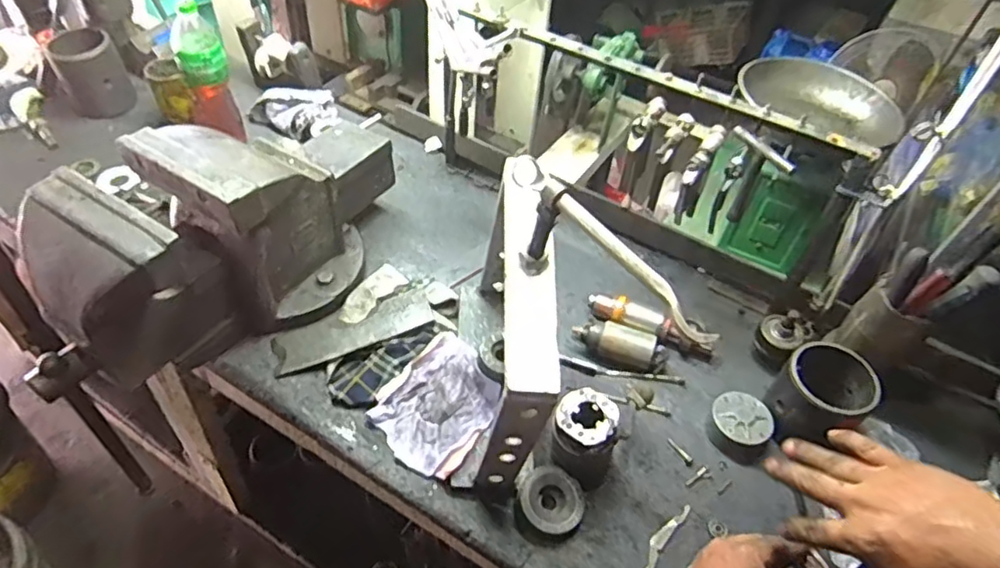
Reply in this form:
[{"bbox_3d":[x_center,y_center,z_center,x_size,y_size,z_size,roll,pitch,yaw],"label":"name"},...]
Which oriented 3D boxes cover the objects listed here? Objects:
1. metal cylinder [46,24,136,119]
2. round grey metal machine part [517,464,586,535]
[{"bbox_3d":[-0.787,-0.405,1.199,0.116,0.134,0.090,-25,55,-25],"label":"metal cylinder"},{"bbox_3d":[0.063,0.267,0.765,0.079,0.032,0.076,3,48,-3],"label":"round grey metal machine part"}]

